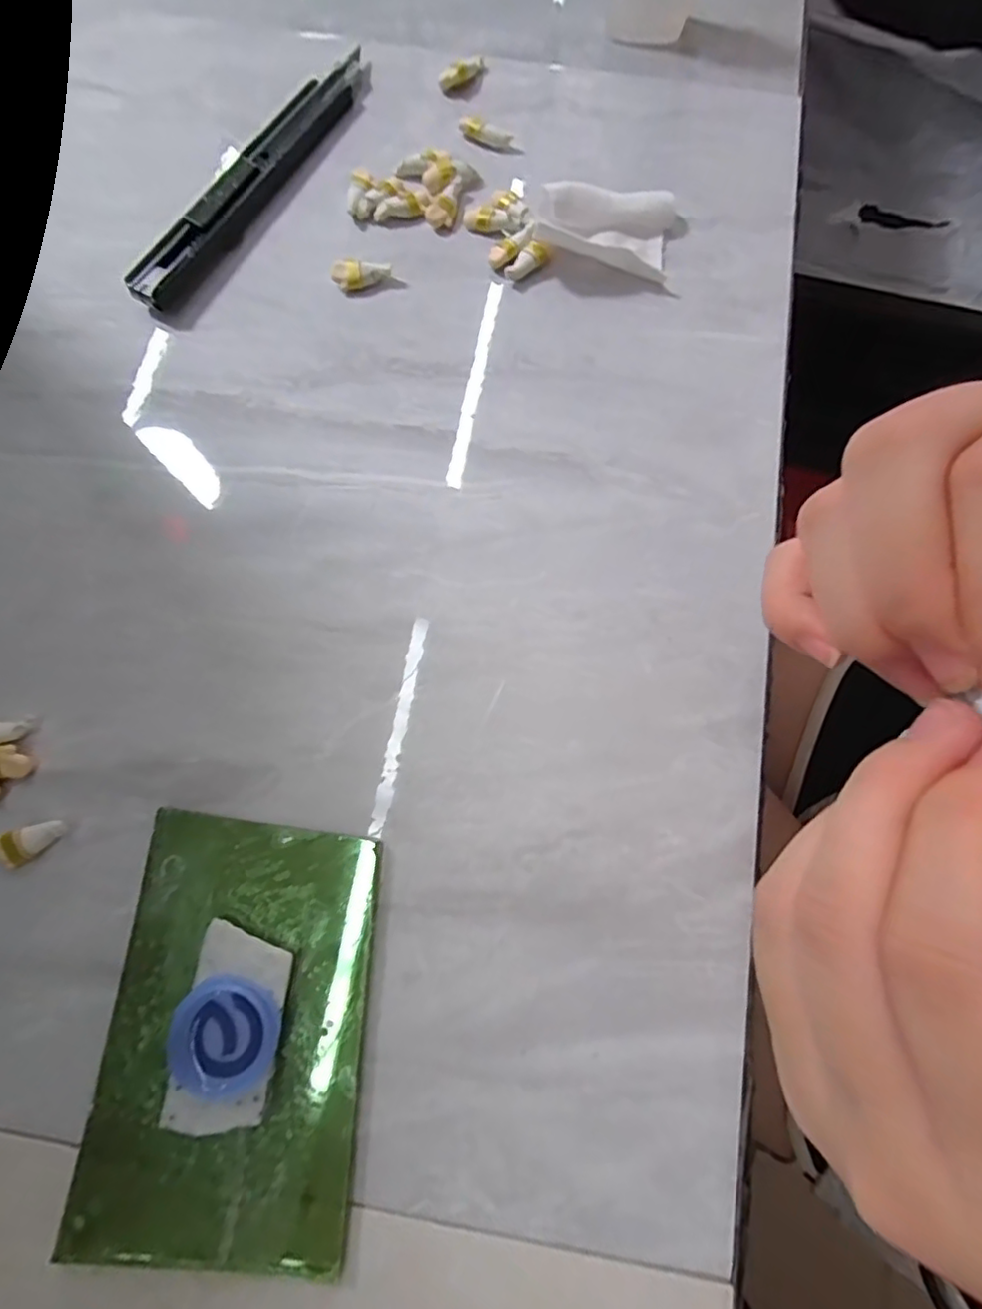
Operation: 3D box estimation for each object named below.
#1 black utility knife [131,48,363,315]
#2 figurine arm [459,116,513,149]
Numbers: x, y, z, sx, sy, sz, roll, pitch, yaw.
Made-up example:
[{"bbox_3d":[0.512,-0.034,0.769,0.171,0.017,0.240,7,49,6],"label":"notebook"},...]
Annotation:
[{"bbox_3d":[-0.088,-0.181,0.215,0.016,0.013,0.133,29,78,6],"label":"black utility knife"},{"bbox_3d":[-0.003,-0.204,0.225,0.021,0.006,0.007,19,77,4],"label":"figurine arm"}]

